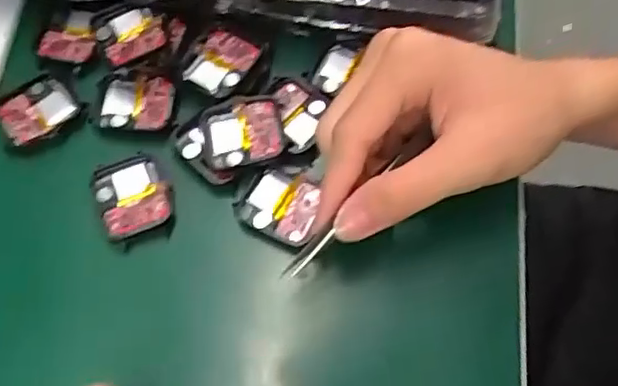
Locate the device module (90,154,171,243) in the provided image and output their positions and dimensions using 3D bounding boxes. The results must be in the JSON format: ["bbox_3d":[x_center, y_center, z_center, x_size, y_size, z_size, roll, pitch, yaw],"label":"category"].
[{"bbox_3d":[-0.093,0.001,0.329,0.035,0.013,0.046,-22,69,-8],"label":"device module"}]

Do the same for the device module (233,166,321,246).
[{"bbox_3d":[-0.015,0.004,0.324,0.041,0.008,0.037,19,69,8],"label":"device module"}]

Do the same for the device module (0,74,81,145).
[{"bbox_3d":[-0.149,-0.045,0.342,0.039,0.004,0.035,-40,73,-14],"label":"device module"}]

